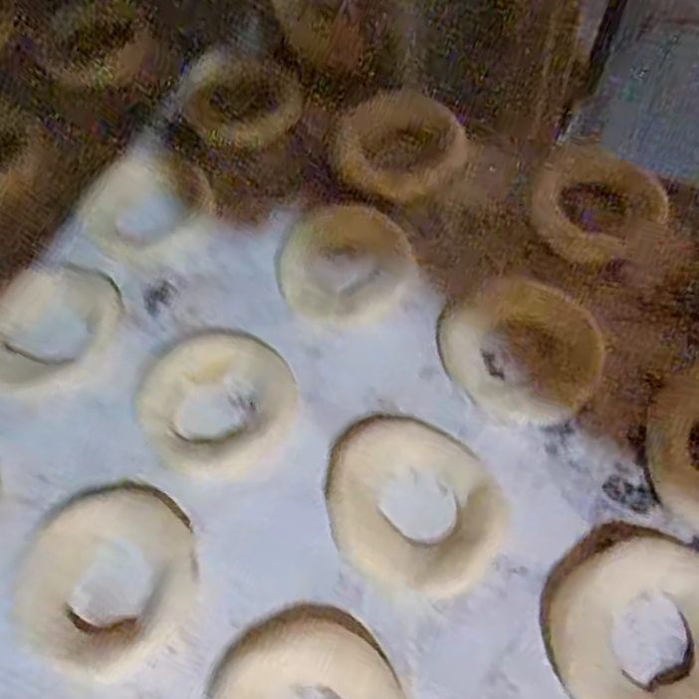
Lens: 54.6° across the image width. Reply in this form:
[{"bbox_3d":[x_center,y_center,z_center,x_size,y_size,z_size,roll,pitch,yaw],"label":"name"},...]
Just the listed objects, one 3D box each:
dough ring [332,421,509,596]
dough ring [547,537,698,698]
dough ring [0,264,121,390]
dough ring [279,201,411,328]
[{"bbox_3d":[0.023,0.055,0.248,0.066,0.010,0.056,20,59,18],"label":"dough ring"},{"bbox_3d":[0.100,0.093,0.221,0.069,0.012,0.060,-10,55,-2],"label":"dough ring"},{"bbox_3d":[-0.129,-0.011,0.290,0.053,0.009,0.058,-3,55,4],"label":"dough ring"},{"bbox_3d":[-0.002,-0.038,0.296,0.056,0.011,0.058,-3,55,4],"label":"dough ring"}]

